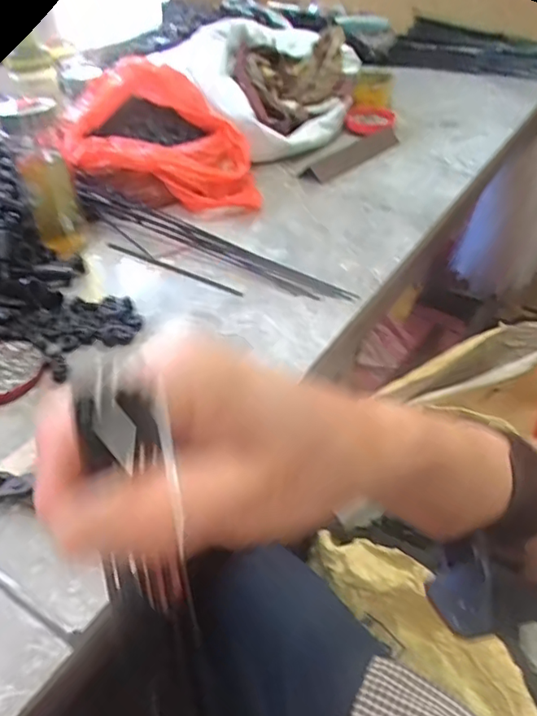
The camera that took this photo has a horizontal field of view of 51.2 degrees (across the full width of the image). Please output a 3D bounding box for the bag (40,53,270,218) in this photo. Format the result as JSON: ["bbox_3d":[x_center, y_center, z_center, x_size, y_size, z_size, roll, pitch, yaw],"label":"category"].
[{"bbox_3d":[-0.160,-0.331,0.842,0.293,0.130,0.230,1,42,3],"label":"bag"}]

